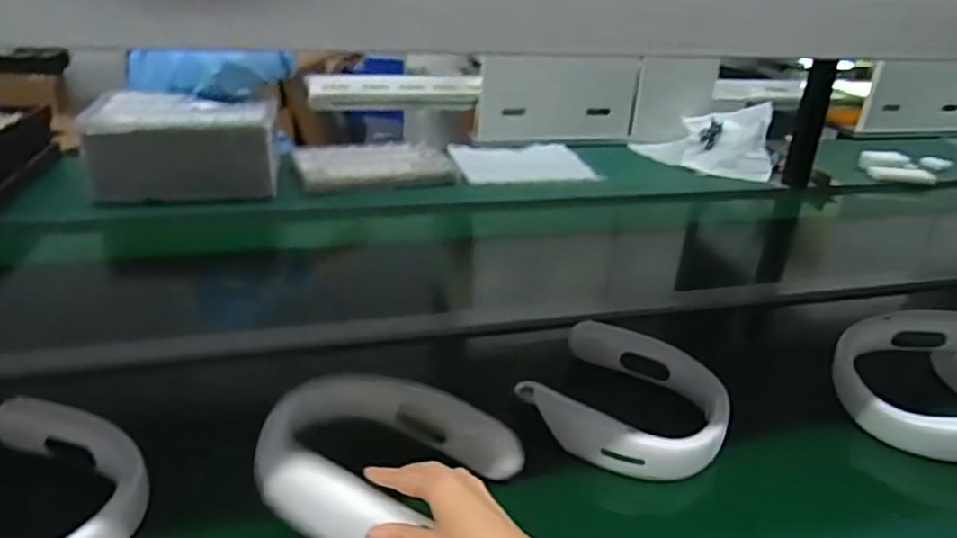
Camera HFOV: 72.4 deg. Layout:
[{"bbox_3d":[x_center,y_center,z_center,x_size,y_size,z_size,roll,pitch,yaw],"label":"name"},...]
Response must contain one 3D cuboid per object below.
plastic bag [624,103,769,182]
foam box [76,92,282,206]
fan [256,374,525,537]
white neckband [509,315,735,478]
[{"bbox_3d":[0.563,-0.329,1.637,0.333,0.124,0.251,13,27,18],"label":"plastic bag"},{"bbox_3d":[-0.566,-0.243,1.278,0.337,0.152,0.227,-3,27,-15],"label":"foam box"},{"bbox_3d":[-0.081,0.160,0.562,0.183,0.072,0.175,15,28,22],"label":"fan"},{"bbox_3d":[0.158,0.137,0.692,0.196,0.045,0.188,18,29,26],"label":"white neckband"}]

